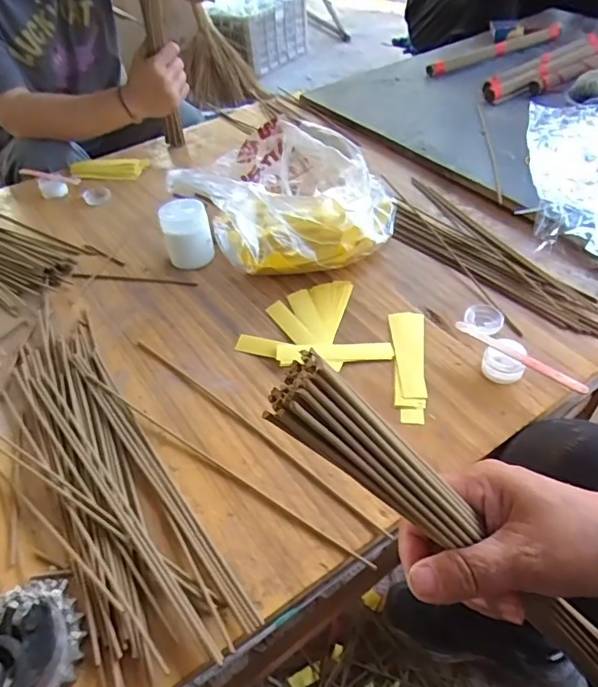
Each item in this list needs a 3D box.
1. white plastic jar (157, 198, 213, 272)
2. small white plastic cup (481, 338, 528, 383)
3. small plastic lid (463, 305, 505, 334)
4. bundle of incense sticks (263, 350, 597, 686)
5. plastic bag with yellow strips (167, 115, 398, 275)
[{"bbox_3d":[-0.132,-0.129,0.598,0.054,0.069,0.042,-14,46,-7],"label":"white plastic jar"},{"bbox_3d":[0.188,0.015,0.463,0.034,0.024,0.036,-3,46,3],"label":"small white plastic cup"},{"bbox_3d":[0.190,-0.025,0.510,0.035,0.006,0.038,-3,46,3],"label":"small plastic lid"},{"bbox_3d":[0.096,0.113,0.265,0.038,0.300,0.026,-27,29,43],"label":"bundle of incense sticks"},{"bbox_3d":[-0.016,-0.190,0.630,0.263,0.092,0.220,27,54,28],"label":"plastic bag with yellow strips"}]

